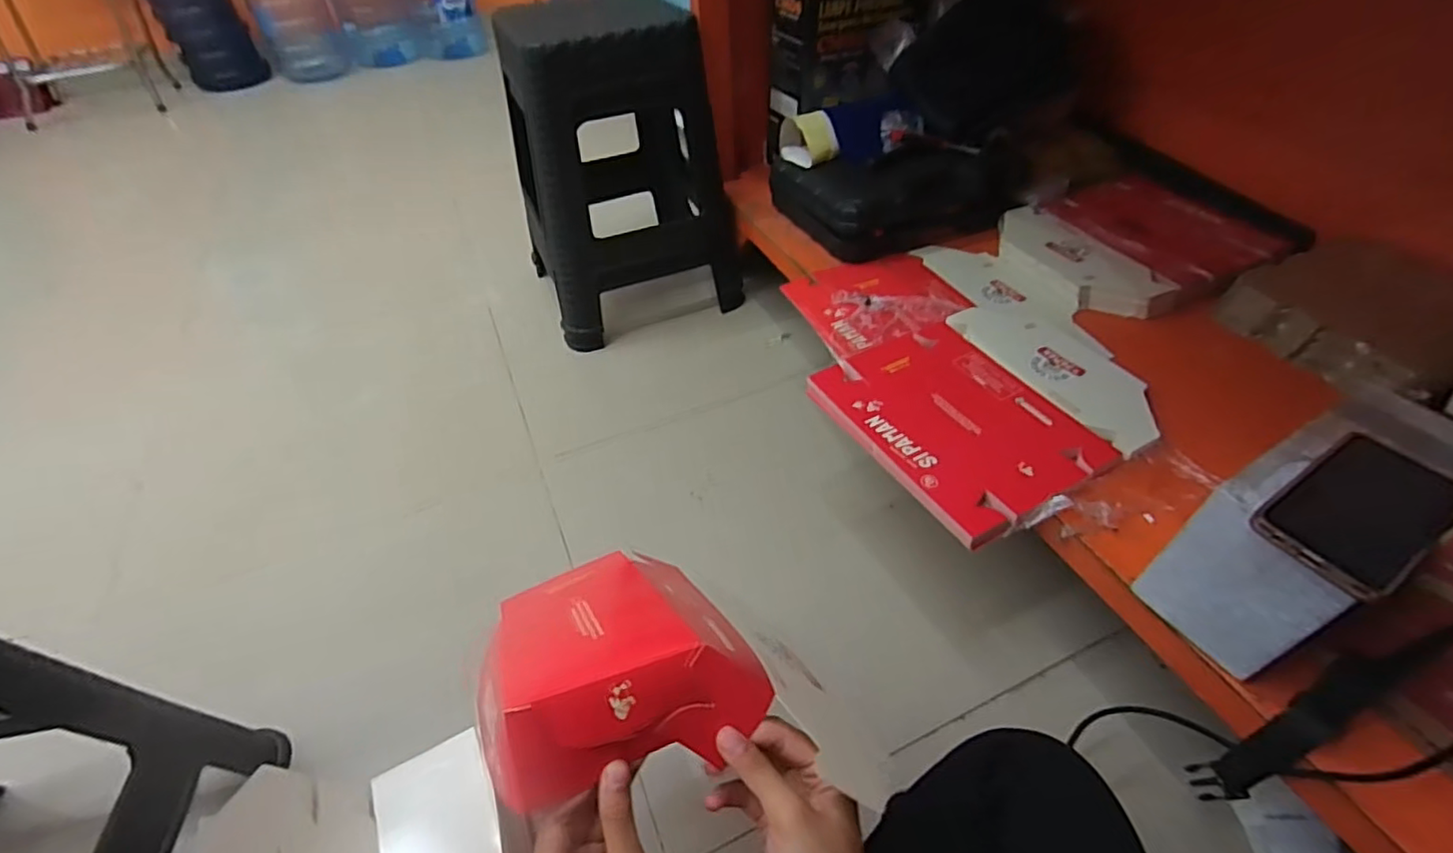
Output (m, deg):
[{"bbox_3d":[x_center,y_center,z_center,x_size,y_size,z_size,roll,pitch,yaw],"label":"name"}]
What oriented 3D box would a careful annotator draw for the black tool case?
[{"bbox_3d":[0.290,-0.418,1.062,0.353,0.101,0.249,-19,48,-15],"label":"black tool case"}]

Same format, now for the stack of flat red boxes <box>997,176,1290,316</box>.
[{"bbox_3d":[0.592,-0.283,0.939,0.294,0.041,0.302,-19,48,-15],"label":"stack of flat red boxes"}]

